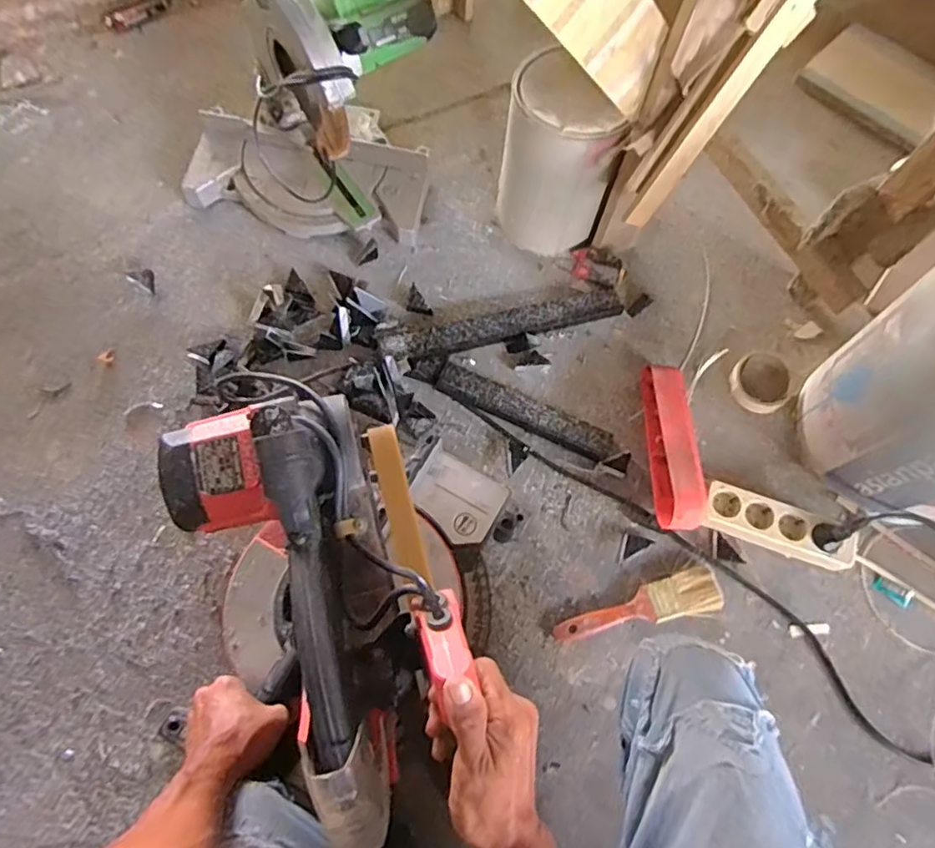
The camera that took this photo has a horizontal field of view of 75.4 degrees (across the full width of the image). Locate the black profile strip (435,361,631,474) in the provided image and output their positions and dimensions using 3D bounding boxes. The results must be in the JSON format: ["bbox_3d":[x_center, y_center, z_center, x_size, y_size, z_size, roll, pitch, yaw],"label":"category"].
[{"bbox_3d":[0.095,-0.013,0.866,0.290,0.020,0.047,24,70,6],"label":"black profile strip"}]

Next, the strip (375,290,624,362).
[{"bbox_3d":[0.055,-0.152,0.912,0.372,0.027,0.061,-12,70,-8],"label":"strip"}]

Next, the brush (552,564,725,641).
[{"bbox_3d":[0.218,0.231,0.777,0.219,0.021,0.055,-10,70,-7],"label":"brush"}]

